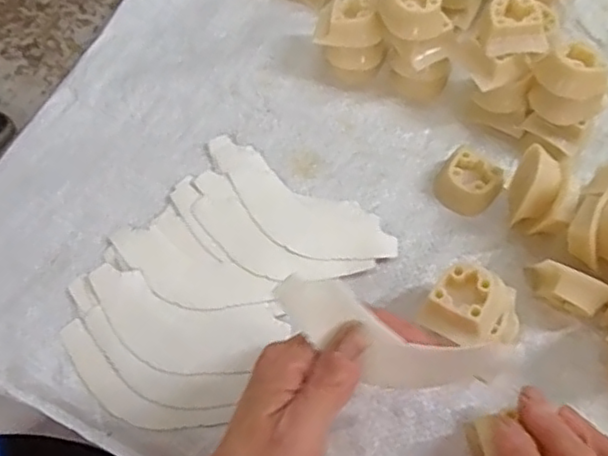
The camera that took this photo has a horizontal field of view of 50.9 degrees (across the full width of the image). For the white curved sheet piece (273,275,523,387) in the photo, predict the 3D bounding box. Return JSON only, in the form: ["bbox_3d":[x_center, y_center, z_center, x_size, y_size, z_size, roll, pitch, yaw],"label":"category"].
[{"bbox_3d":[0.039,0.052,0.277,0.110,0.006,0.034,21,96,-9],"label":"white curved sheet piece"}]

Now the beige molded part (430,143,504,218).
[{"bbox_3d":[0.105,-0.028,0.408,0.037,0.018,0.035,33,70,16],"label":"beige molded part"}]

